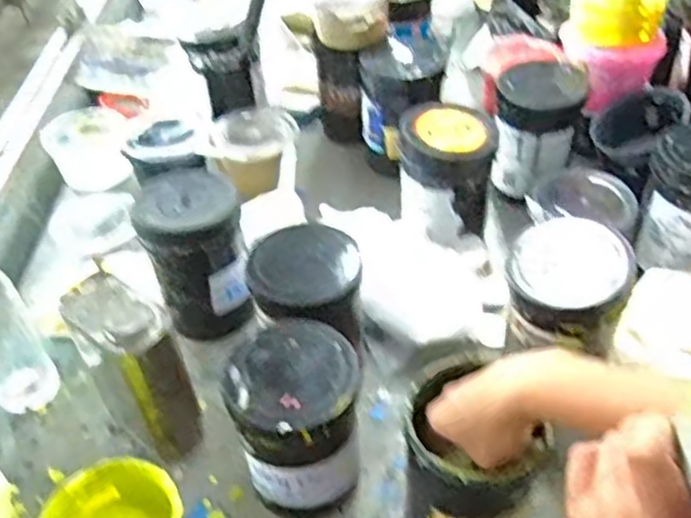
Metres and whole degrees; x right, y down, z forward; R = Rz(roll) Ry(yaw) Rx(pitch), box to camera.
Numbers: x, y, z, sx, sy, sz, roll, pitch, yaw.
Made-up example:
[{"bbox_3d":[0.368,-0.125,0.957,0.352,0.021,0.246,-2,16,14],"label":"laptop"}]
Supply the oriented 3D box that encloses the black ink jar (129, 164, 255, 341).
[{"bbox_3d":[-0.162,0.005,0.798,0.099,0.181,0.101,-2,44,2],"label":"black ink jar"}]

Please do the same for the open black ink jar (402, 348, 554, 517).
[{"bbox_3d":[0.098,0.176,0.588,0.094,0.160,0.110,-32,50,-27],"label":"open black ink jar"}]

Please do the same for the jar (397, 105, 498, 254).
[{"bbox_3d":[0.120,-0.103,0.858,0.114,0.127,0.114,12,46,16],"label":"jar"}]

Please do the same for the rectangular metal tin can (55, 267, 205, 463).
[{"bbox_3d":[-0.201,0.105,0.684,0.115,0.172,0.057,29,53,30],"label":"rectangular metal tin can"}]

